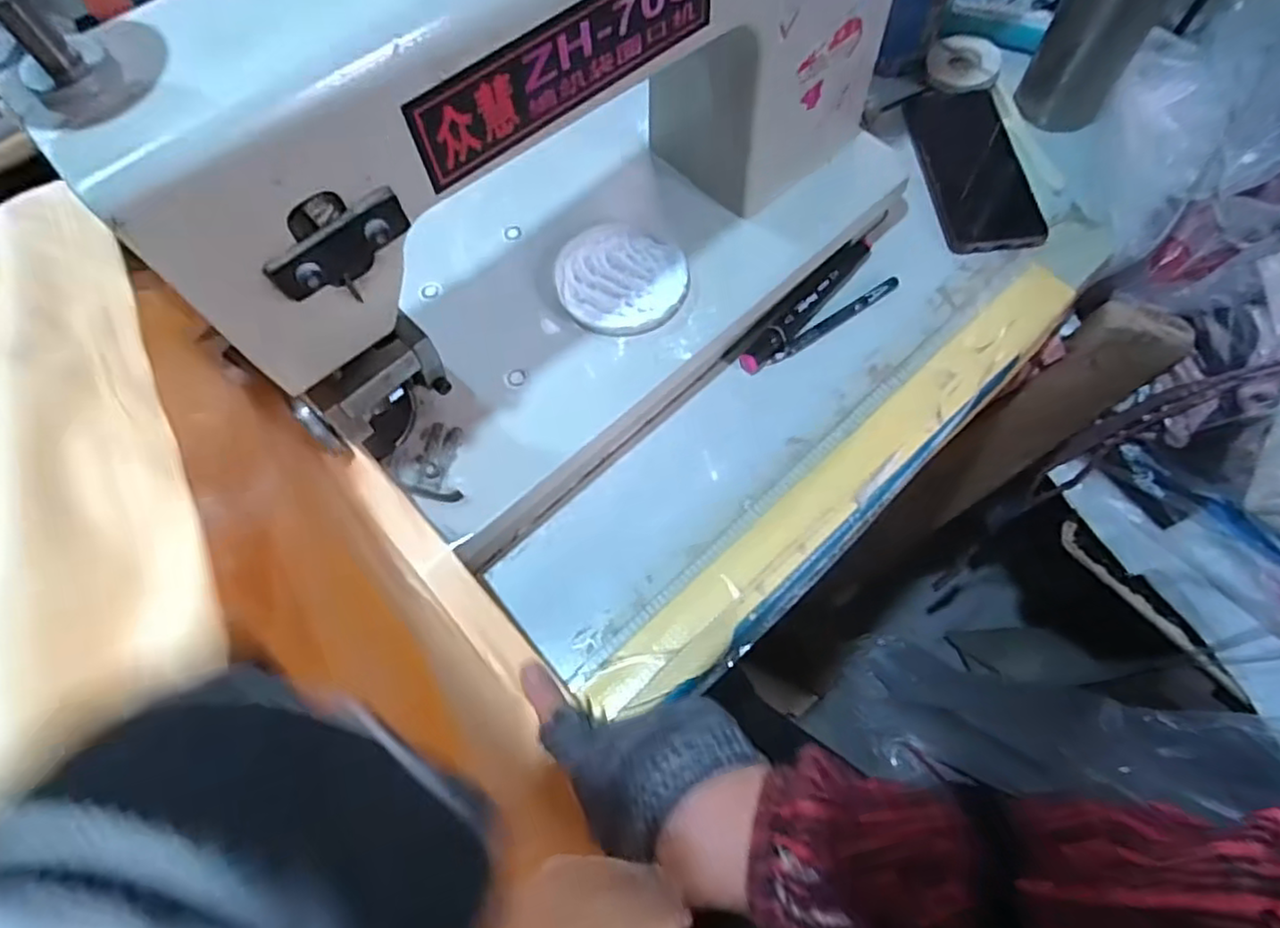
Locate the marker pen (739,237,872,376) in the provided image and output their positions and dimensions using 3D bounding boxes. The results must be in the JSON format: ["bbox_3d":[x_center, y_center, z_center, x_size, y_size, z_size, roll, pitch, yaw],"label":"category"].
[{"bbox_3d":[0.132,-0.124,0.524,0.017,0.014,0.153,40,74,18],"label":"marker pen"}]

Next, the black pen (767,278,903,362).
[{"bbox_3d":[0.151,-0.110,0.524,0.125,0.006,0.010,-34,69,-11],"label":"black pen"}]

